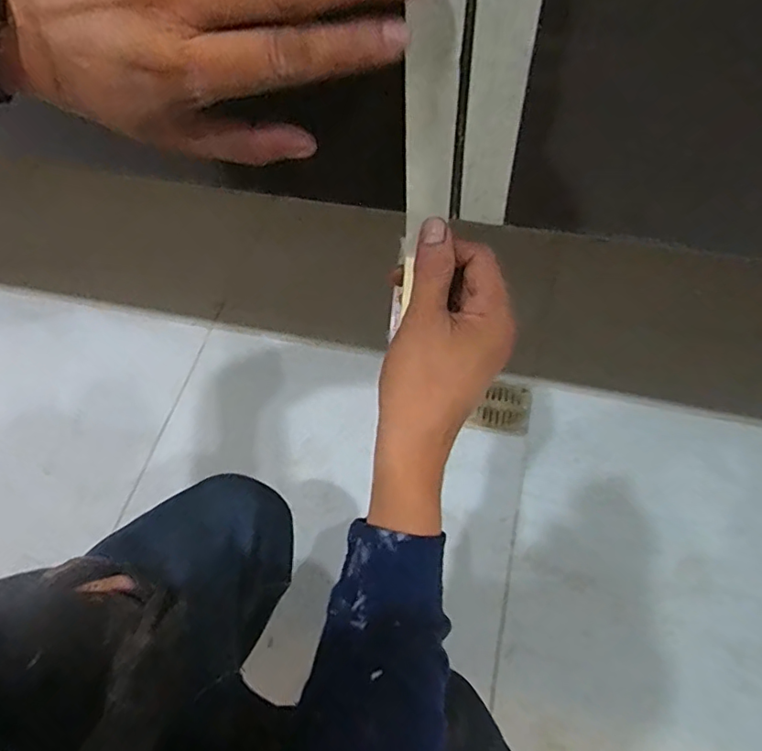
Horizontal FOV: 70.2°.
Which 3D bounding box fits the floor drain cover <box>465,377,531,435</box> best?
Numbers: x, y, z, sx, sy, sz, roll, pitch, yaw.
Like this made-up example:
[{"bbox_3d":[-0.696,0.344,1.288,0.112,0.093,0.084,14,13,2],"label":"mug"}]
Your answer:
[{"bbox_3d":[0.204,0.051,0.918,0.094,0.011,0.104,10,60,10],"label":"floor drain cover"}]

